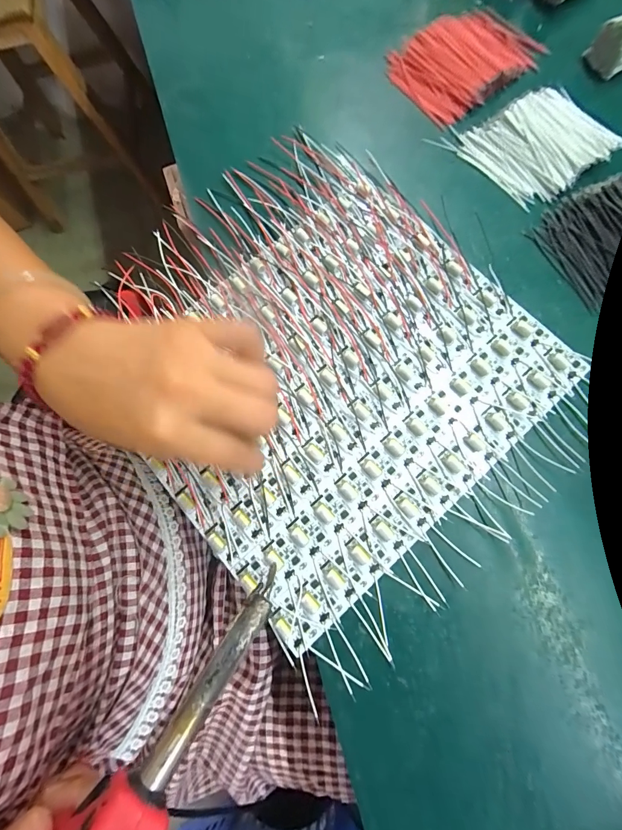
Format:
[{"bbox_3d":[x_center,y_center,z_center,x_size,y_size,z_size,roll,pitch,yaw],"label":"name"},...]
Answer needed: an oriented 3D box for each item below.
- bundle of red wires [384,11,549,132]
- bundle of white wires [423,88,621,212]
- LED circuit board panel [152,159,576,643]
[{"bbox_3d":[0.143,-0.331,0.335,0.129,0.016,0.092,-36,79,-6],"label":"bundle of red wires"},{"bbox_3d":[0.185,-0.233,0.308,0.102,0.017,0.102,-34,79,-6],"label":"bundle of white wires"},{"bbox_3d":[0.008,-0.038,0.274,0.284,0.007,0.274,-42,80,-7],"label":"LED circuit board panel"}]

